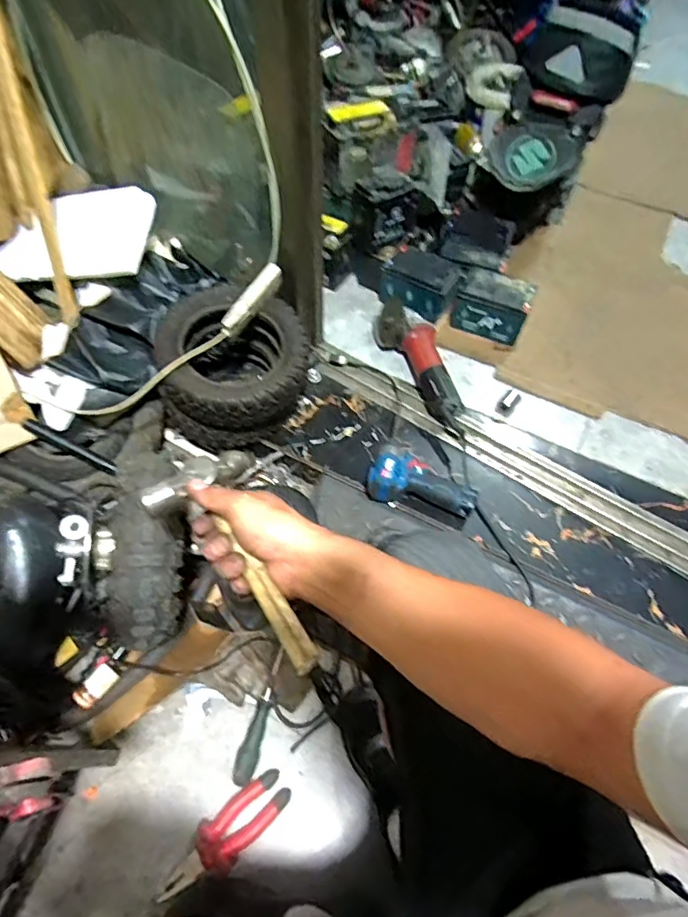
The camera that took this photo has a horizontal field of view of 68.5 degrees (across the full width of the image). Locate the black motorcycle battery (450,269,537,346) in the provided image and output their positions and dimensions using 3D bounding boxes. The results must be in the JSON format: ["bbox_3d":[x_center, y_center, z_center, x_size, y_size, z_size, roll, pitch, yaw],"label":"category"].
[{"bbox_3d":[0.318,-0.330,1.090,0.154,0.087,0.106,22,64,11],"label":"black motorcycle battery"}]

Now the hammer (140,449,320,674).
[{"bbox_3d":[-0.092,0.086,0.454,0.106,0.022,0.235,-29,56,-15],"label":"hammer"}]

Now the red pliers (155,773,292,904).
[{"bbox_3d":[-0.162,0.520,0.695,0.189,0.028,0.067,-32,67,-16],"label":"red pliers"}]

